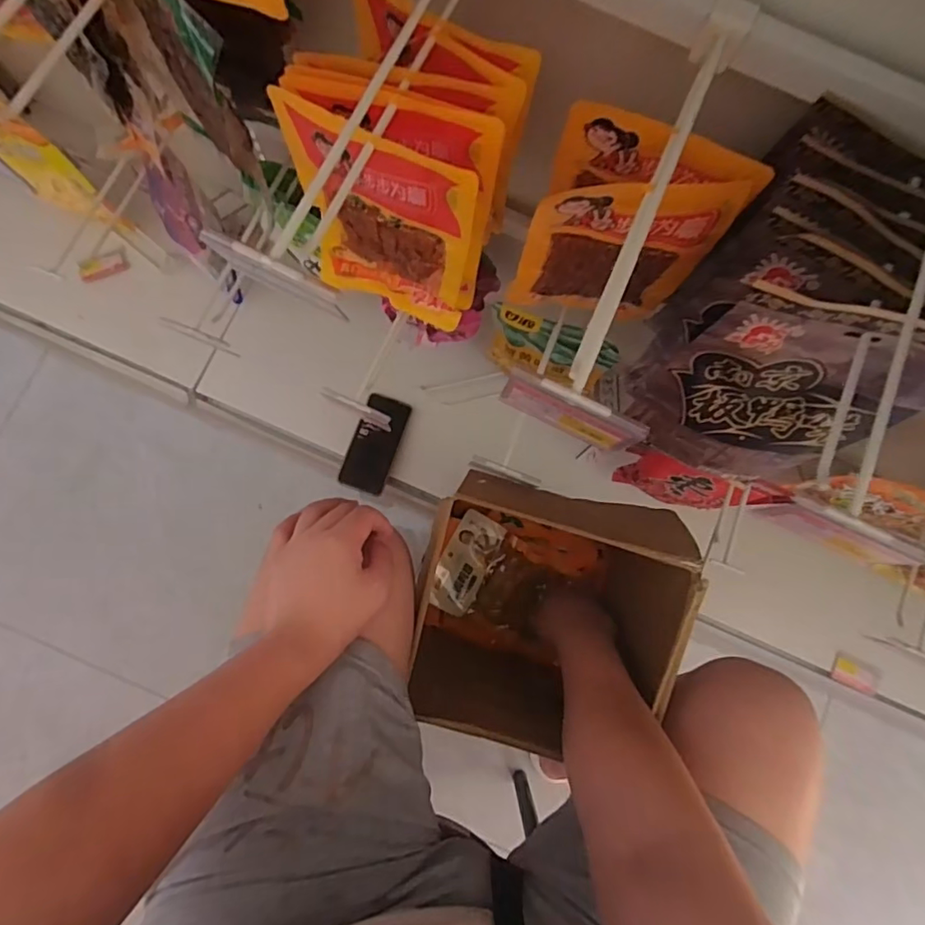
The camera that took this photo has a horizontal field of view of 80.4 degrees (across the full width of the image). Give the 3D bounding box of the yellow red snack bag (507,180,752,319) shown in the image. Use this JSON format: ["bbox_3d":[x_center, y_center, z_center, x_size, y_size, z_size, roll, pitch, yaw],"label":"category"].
[{"bbox_3d":[0.124,-0.171,0.458,0.139,0.181,0.025,4,83,-4],"label":"yellow red snack bag"}]

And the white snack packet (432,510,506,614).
[{"bbox_3d":[0.006,0.153,0.820,0.073,0.020,0.149,27,81,-1],"label":"white snack packet"}]

